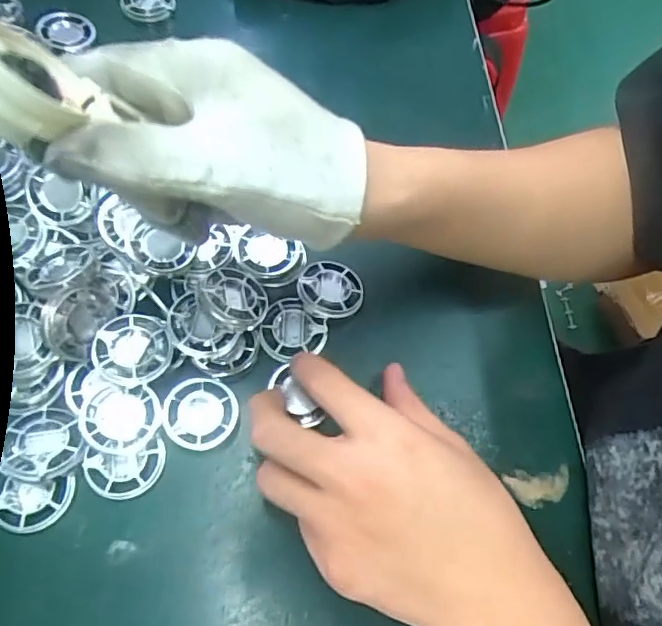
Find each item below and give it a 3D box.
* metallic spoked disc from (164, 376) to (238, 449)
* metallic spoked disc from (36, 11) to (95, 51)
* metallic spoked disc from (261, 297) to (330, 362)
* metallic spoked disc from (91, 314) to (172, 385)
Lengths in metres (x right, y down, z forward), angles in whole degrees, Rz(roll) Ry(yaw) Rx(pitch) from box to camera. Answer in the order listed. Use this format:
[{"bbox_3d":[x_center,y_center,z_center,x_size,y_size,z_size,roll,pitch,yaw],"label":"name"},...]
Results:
[{"bbox_3d":[-0.069,0.054,0.307,0.038,0.010,0.038,1,65,-3],"label":"metallic spoked disc"},{"bbox_3d":[-0.193,-0.207,0.419,0.038,0.006,0.030,-18,80,-14],"label":"metallic spoked disc"},{"bbox_3d":[-0.021,0.011,0.330,0.037,0.012,0.035,1,65,-3],"label":"metallic spoked disc"},{"bbox_3d":[-0.103,0.018,0.299,0.038,0.011,0.037,5,69,-13],"label":"metallic spoked disc"}]

